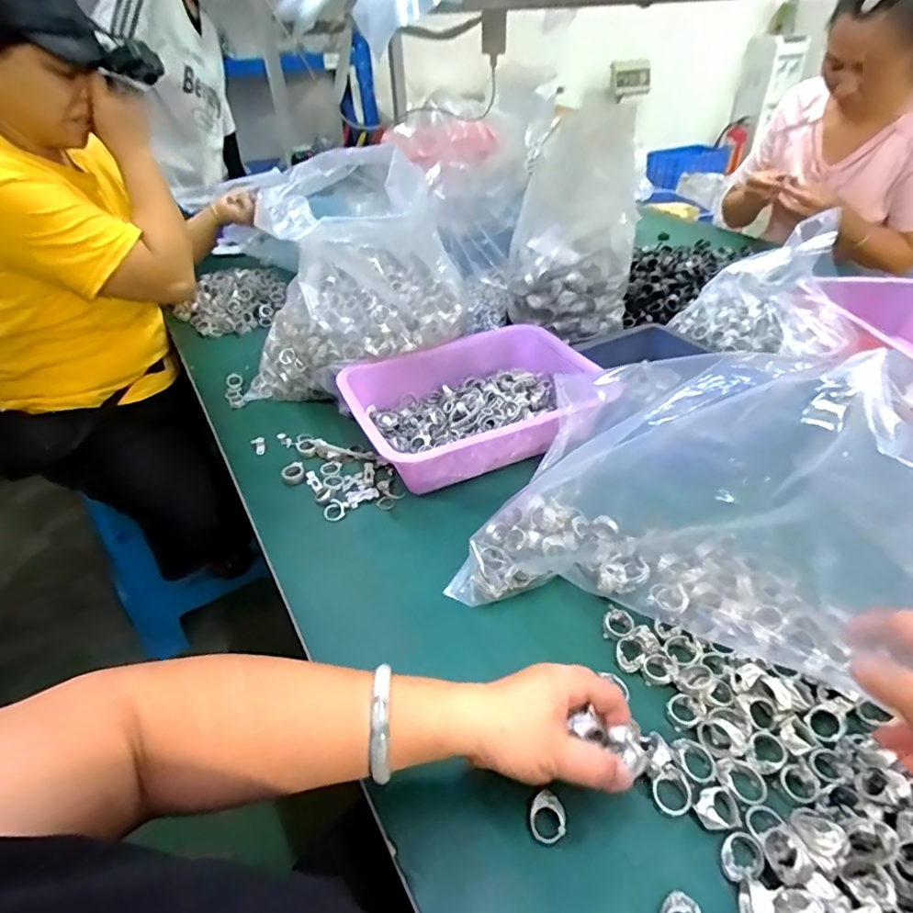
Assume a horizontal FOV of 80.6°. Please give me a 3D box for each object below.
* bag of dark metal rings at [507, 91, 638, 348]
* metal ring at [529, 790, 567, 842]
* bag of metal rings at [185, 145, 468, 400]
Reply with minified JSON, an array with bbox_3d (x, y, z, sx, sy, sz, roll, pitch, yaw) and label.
[{"bbox_3d":[0.170,-0.335,0.790,0.177,0.262,0.177,9,40,14],"label":"bag of dark metal rings"},{"bbox_3d":[0.059,0.236,0.351,0.025,0.005,0.026,-7,56,11],"label":"metal ring"},{"bbox_3d":[-0.149,-0.248,0.752,0.309,0.254,0.265,-1,39,3],"label":"bag of metal rings"}]

